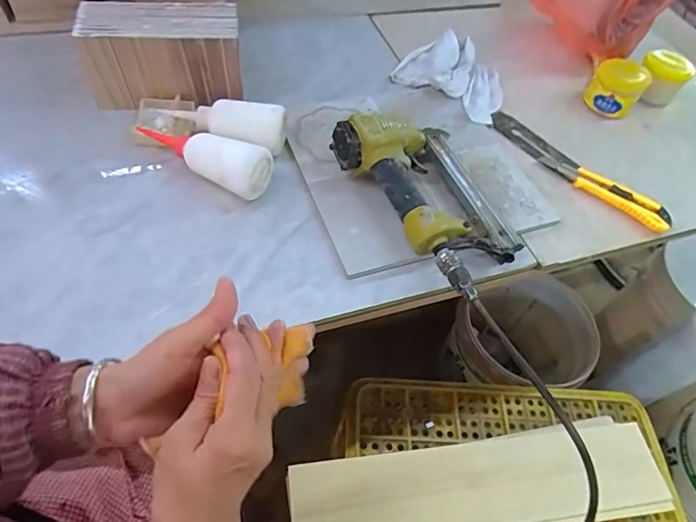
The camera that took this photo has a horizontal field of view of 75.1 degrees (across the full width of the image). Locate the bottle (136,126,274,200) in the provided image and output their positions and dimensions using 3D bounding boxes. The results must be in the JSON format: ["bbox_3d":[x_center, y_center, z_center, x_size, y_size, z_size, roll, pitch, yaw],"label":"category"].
[{"bbox_3d":[-0.189,-0.139,0.565,0.190,0.057,0.050,26,56,10],"label":"bottle"}]

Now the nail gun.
[{"bbox_3d":[0.108,-0.092,0.560,0.162,0.084,0.263,-30,64,-26],"label":"nail gun"}]

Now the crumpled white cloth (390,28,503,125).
[{"bbox_3d":[0.178,-0.313,0.736,0.185,0.082,0.146,34,57,15],"label":"crumpled white cloth"}]

